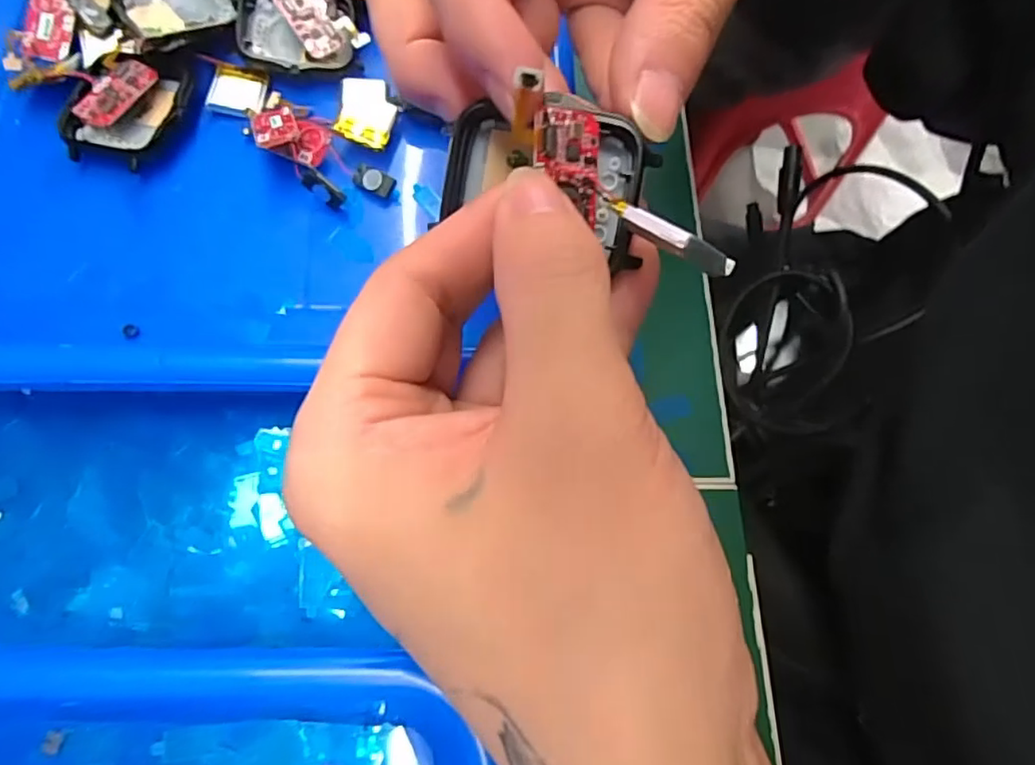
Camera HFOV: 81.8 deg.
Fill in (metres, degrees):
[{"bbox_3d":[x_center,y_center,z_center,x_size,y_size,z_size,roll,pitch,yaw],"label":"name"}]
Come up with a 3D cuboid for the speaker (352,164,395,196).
[{"bbox_3d":[-0.053,-0.075,0.221,0.016,0.005,0.009,26,72,5],"label":"speaker"}]

